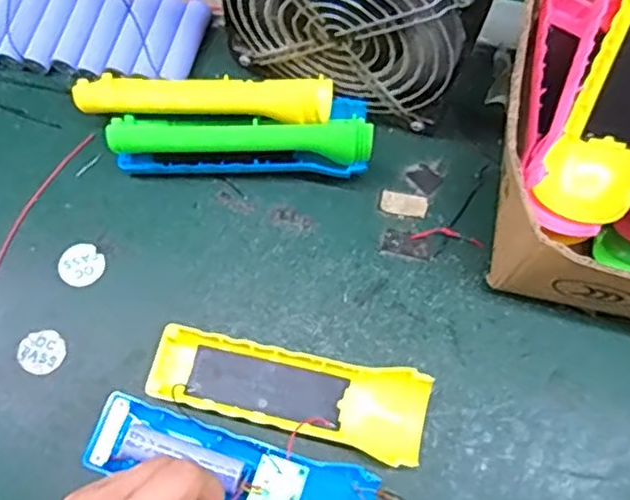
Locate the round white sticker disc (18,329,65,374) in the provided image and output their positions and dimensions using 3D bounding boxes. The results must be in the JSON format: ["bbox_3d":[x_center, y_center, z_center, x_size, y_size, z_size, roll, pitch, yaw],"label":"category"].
[{"bbox_3d":[-0.162,0.060,0.397,0.027,0.004,0.024,-4,72,-2],"label":"round white sticker disc"}]

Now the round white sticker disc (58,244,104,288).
[{"bbox_3d":[-0.146,0.009,0.415,0.027,0.004,0.027,0,72,-1],"label":"round white sticker disc"}]

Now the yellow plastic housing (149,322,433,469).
[{"bbox_3d":[-0.014,0.082,0.382,0.155,0.024,0.048,11,72,3],"label":"yellow plastic housing"}]

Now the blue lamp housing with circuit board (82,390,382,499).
[{"bbox_3d":[-0.045,0.119,0.360,0.156,0.033,0.049,21,73,5],"label":"blue lamp housing with circuit board"}]

